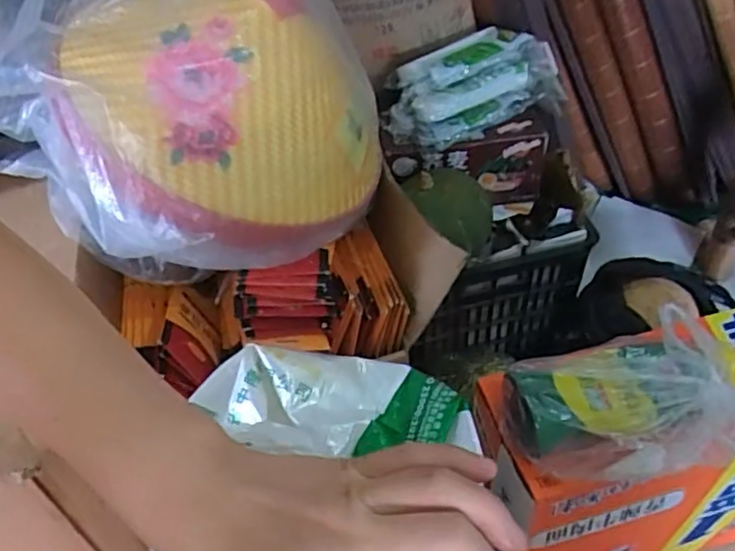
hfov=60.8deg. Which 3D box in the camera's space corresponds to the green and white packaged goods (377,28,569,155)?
[{"bbox_3d":[0.162,-0.305,0.999,0.268,0.105,0.143,-26,49,-20],"label":"green and white packaged goods"}]

